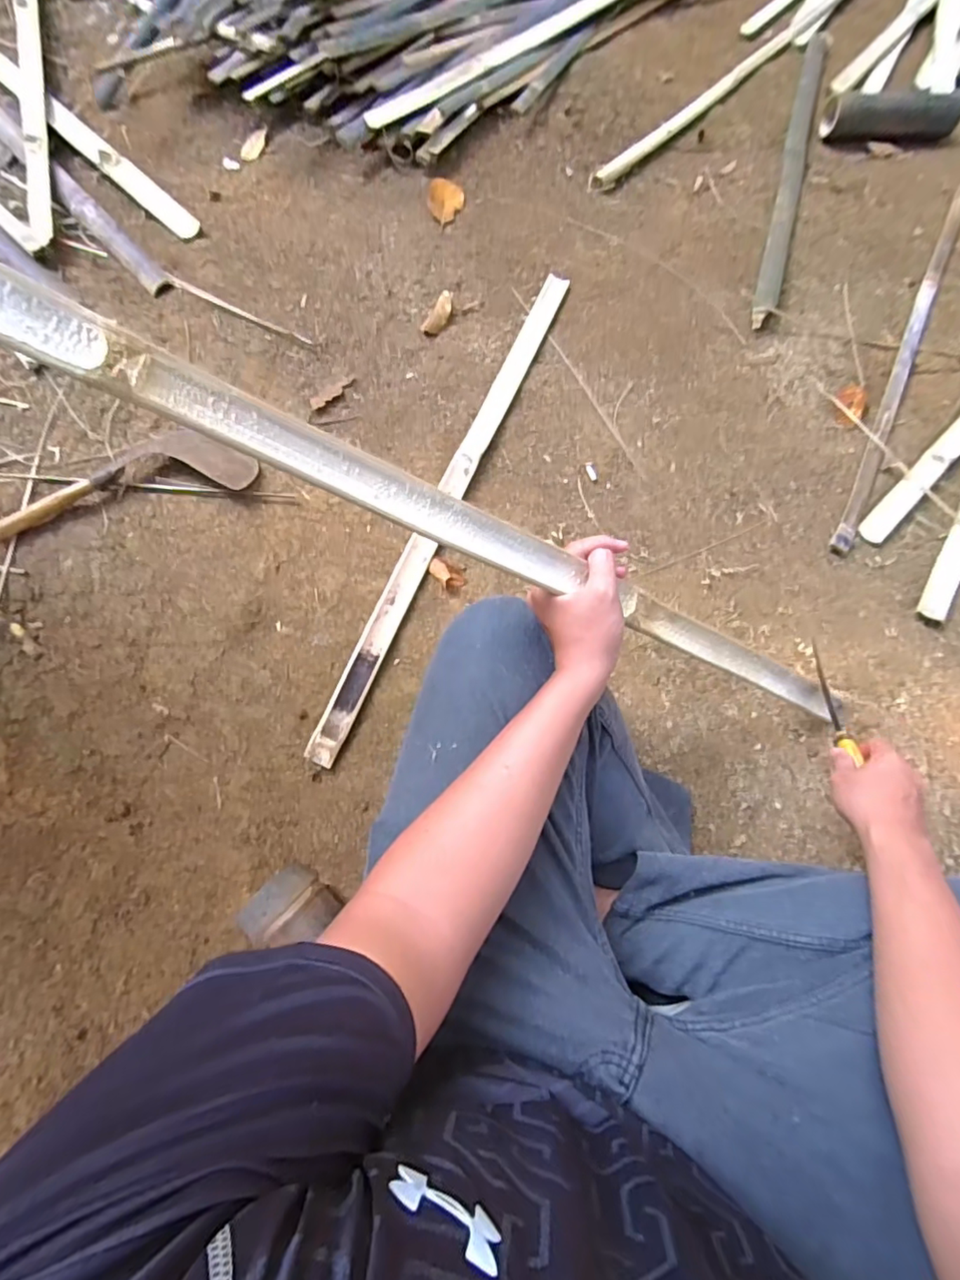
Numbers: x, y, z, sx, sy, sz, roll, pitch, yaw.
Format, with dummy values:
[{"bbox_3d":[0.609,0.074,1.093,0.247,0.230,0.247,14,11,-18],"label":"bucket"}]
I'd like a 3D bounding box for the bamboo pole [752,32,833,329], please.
[{"bbox_3d":[0.608,-0.936,1.085,0.046,0.036,0.933,18,74,6],"label":"bamboo pole"}]

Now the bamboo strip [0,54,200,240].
[{"bbox_3d":[-0.830,-1.025,1.109,0.841,0.029,0.056,42,75,12],"label":"bamboo strip"}]

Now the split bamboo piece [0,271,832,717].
[{"bbox_3d":[0.079,-0.050,0.474,0.825,0.012,0.035,20,92,-32],"label":"split bamboo piece"}]

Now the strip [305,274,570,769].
[{"bbox_3d":[-0.038,-0.231,0.841,0.045,0.024,0.867,22,72,6],"label":"strip"}]

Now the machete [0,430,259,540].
[{"bbox_3d":[-0.533,-0.249,0.844,0.387,0.035,0.134,-11,72,-5],"label":"machete"}]

